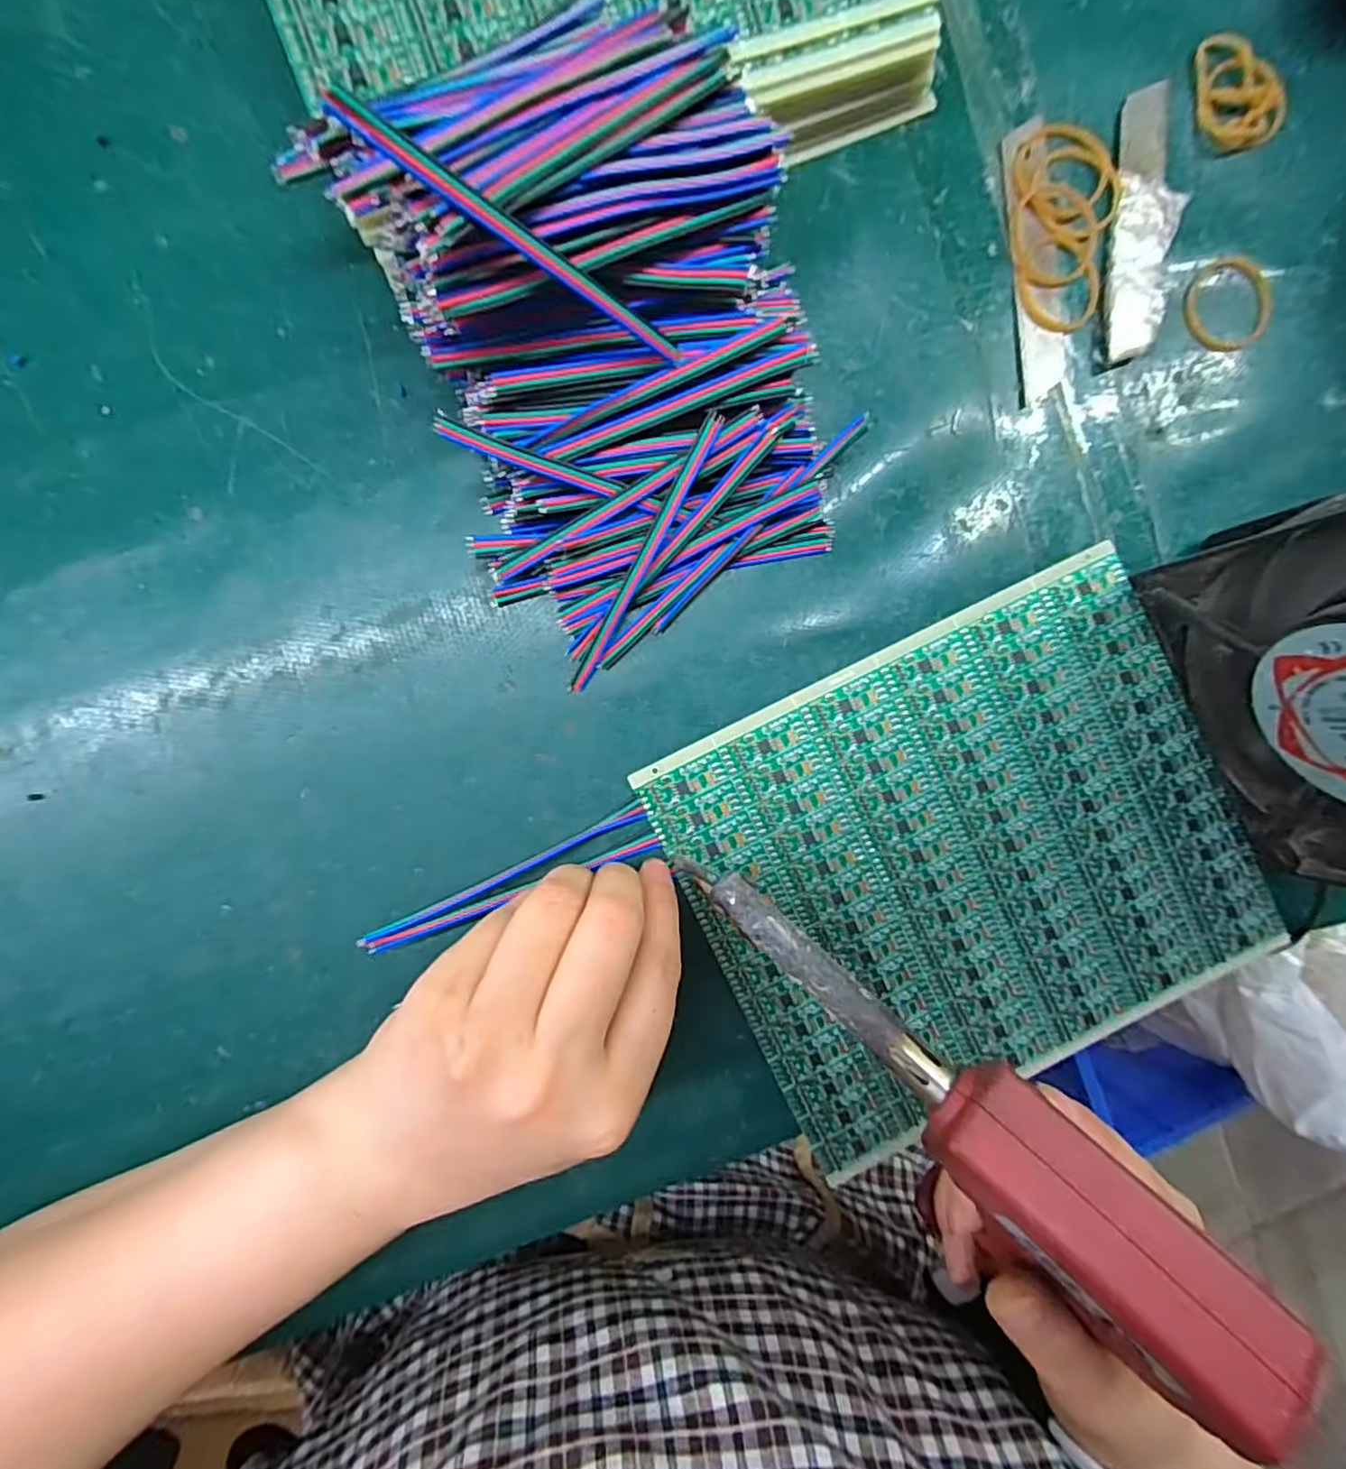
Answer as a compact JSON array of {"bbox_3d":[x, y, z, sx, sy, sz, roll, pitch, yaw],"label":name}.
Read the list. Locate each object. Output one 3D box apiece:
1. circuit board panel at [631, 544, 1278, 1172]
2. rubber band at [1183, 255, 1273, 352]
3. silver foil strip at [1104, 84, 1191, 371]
[{"bbox_3d":[0.107,0.046,0.235,0.190,0.005,0.161,-26,94,-3],"label":"circuit board panel"},{"bbox_3d":[0.206,-0.159,0.238,0.034,0.004,0.033,0,92,-5],"label":"rubber band"},{"bbox_3d":[0.169,-0.184,0.233,0.021,0.007,0.097,5,91,-5],"label":"silver foil strip"}]

